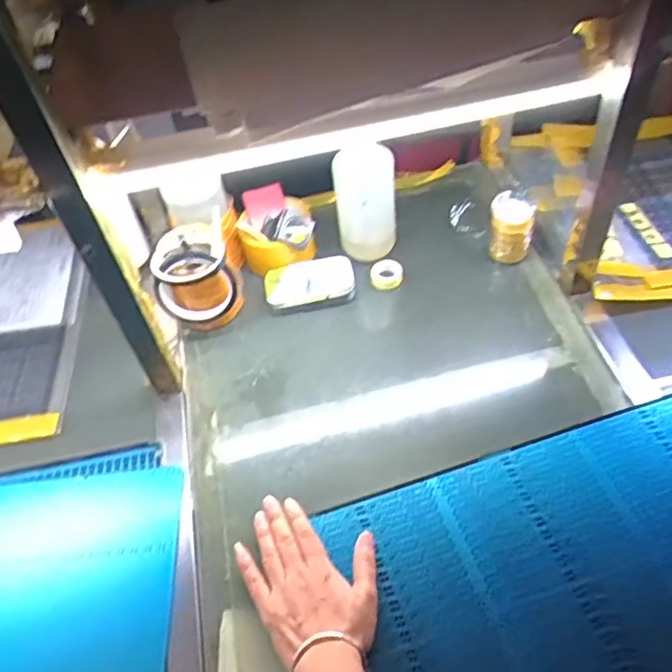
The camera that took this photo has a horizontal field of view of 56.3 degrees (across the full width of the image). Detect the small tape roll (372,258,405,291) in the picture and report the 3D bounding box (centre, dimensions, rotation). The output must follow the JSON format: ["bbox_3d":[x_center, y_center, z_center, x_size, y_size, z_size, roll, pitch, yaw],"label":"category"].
[{"bbox_3d":[0.066,-0.079,0.797,0.039,0.016,0.042,-3,50,4],"label":"small tape roll"}]

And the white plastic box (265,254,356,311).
[{"bbox_3d":[-0.033,-0.064,0.773,0.110,0.028,0.057,-7,50,1],"label":"white plastic box"}]

